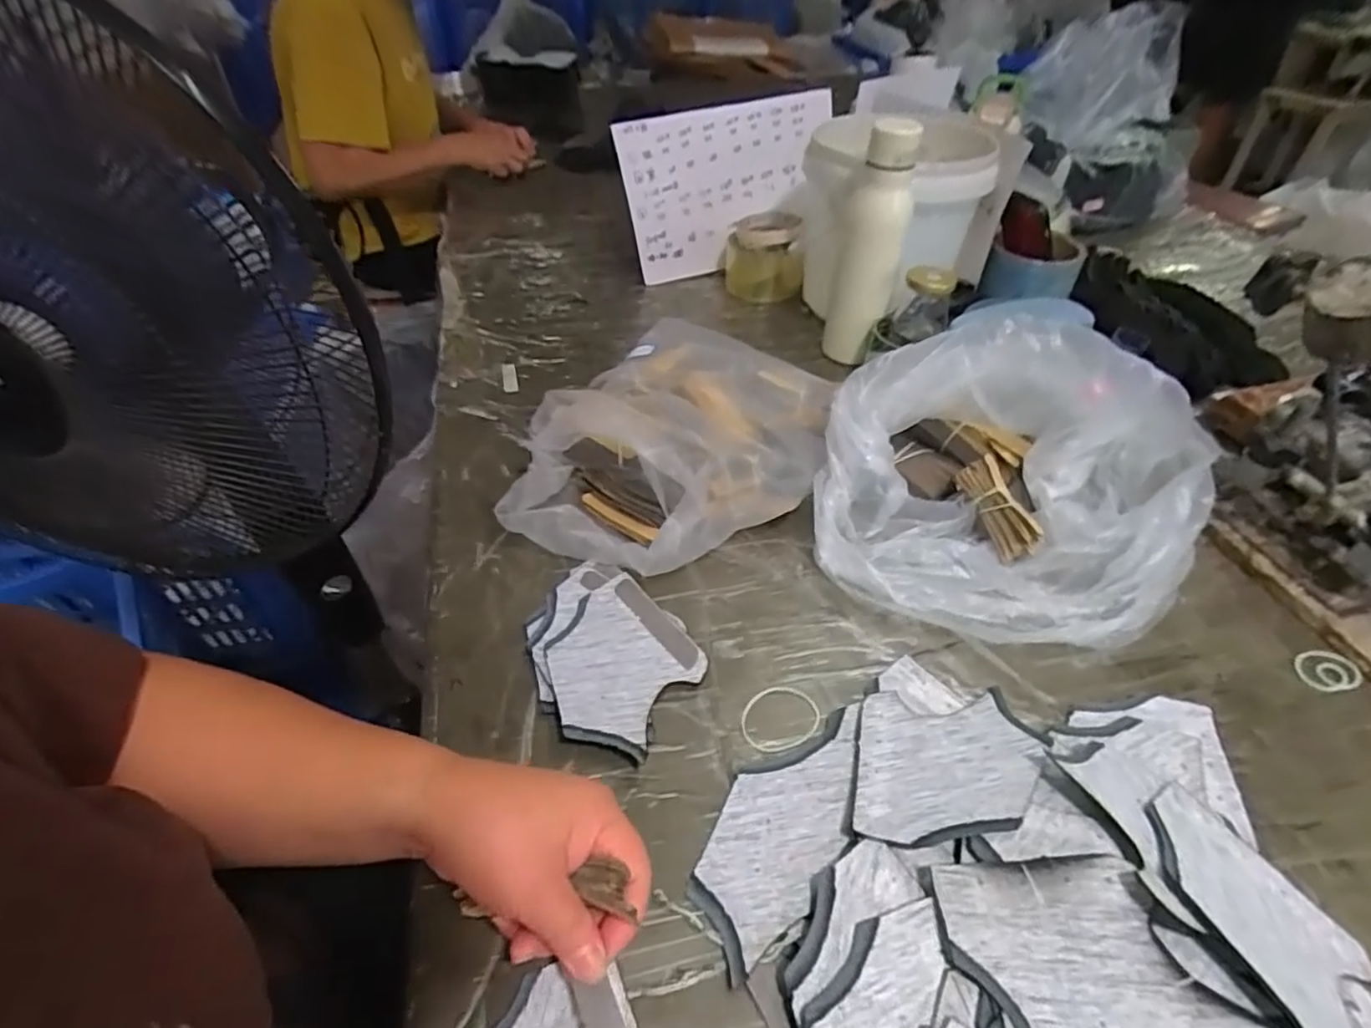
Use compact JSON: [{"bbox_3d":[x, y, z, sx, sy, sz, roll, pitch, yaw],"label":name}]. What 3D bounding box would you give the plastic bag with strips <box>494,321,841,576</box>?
[{"bbox_3d":[0.000,-0.082,0.605,0.236,0.086,0.322,9,43,11],"label":"plastic bag with strips"}]

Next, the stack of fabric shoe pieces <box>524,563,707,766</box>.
[{"bbox_3d":[-0.057,0.097,0.467,0.113,0.021,0.145,-34,51,-31],"label":"stack of fabric shoe pieces"}]

